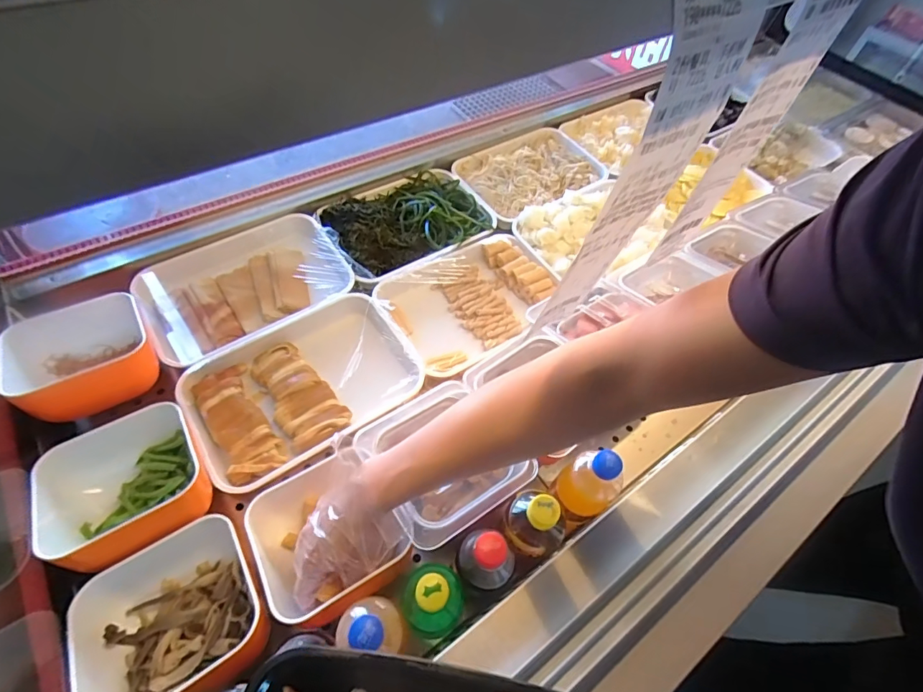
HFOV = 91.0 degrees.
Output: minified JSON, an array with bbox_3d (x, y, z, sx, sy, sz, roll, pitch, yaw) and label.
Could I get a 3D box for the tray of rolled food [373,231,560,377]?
[{"bbox_3d":[0.020,-0.077,0.746,0.285,0.058,0.203,-33,63,-20],"label":"tray of rolled food"}]

